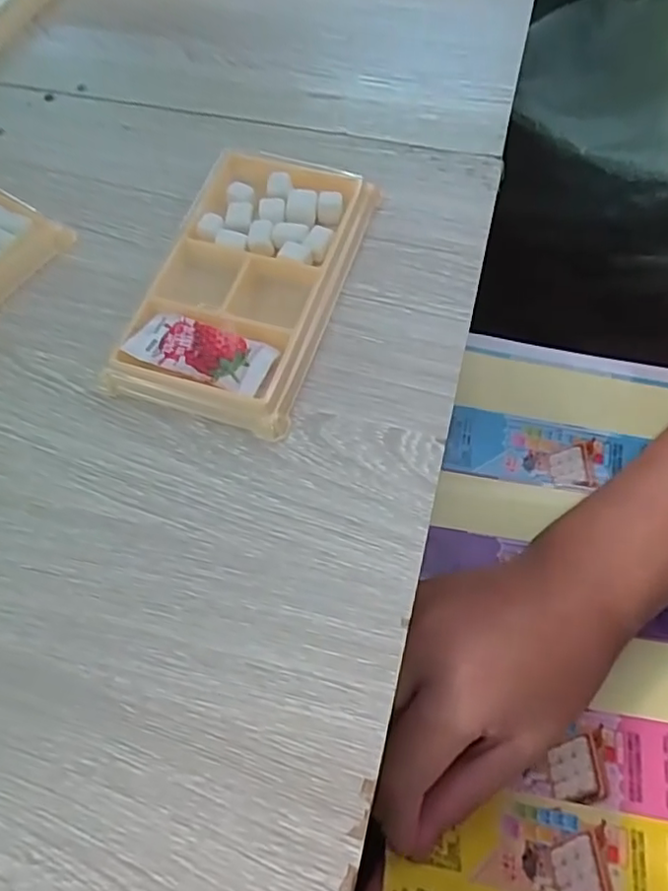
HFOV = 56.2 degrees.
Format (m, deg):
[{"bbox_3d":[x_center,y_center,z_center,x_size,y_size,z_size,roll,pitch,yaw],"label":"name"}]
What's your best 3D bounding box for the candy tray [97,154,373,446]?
[{"bbox_3d":[-0.035,-0.072,0.269,0.075,0.014,0.132,17,65,10],"label":"candy tray"}]

